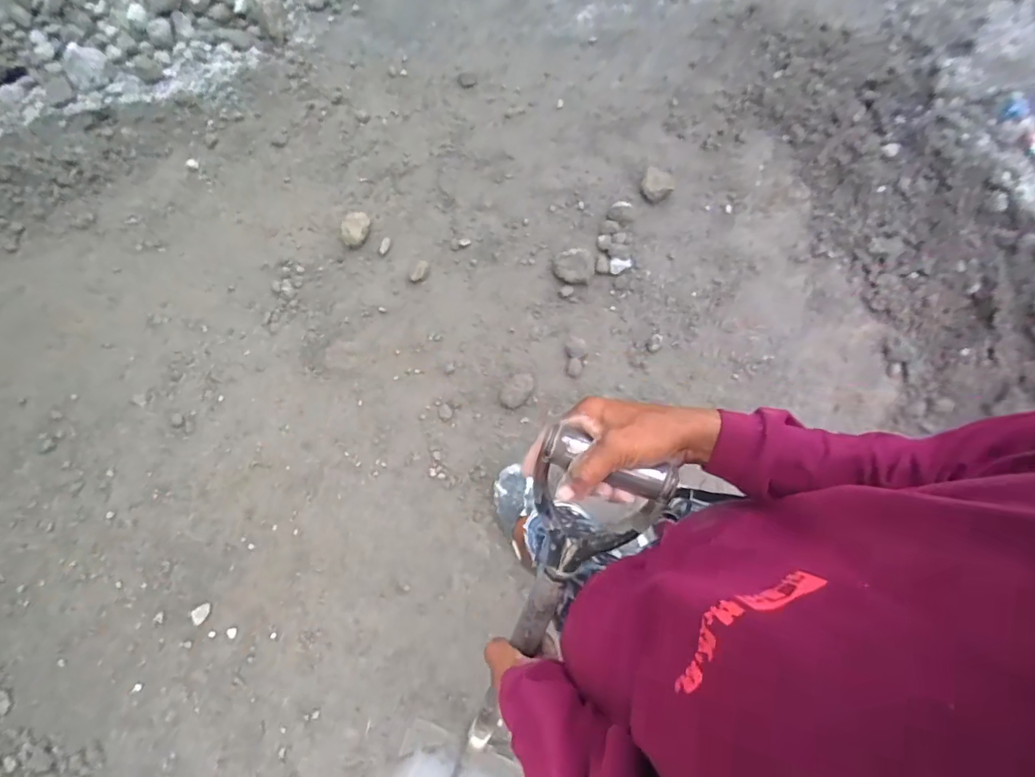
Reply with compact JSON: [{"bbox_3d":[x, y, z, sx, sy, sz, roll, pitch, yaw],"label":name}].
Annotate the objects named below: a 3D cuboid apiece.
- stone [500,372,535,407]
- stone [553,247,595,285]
[{"bbox_3d":[0.000,0.000,1.407,0.078,0.048,0.117,32,77,10],"label":"stone"},{"bbox_3d":[0.172,-0.368,1.519,0.117,0.043,0.110,0,74,1],"label":"stone"}]

